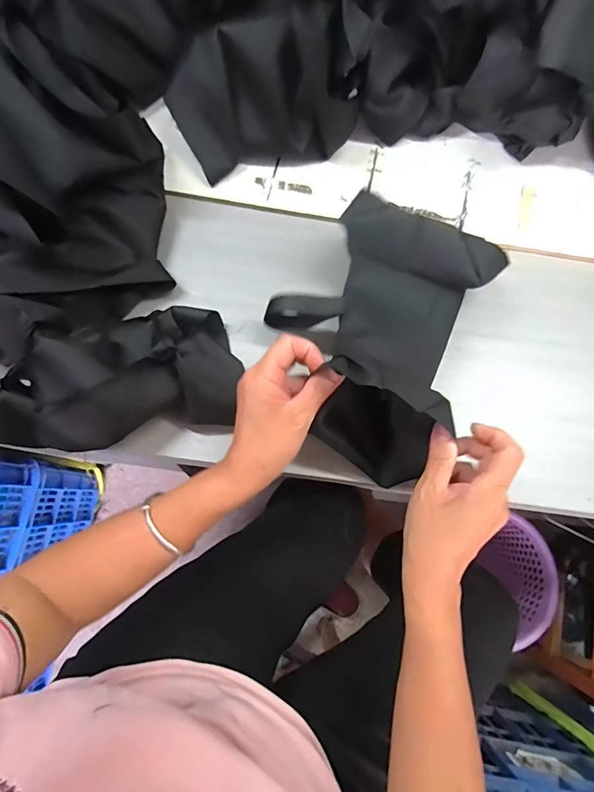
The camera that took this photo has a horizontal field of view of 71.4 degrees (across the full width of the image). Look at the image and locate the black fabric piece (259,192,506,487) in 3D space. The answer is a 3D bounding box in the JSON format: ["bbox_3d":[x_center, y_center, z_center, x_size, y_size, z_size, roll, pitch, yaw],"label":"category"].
[{"bbox_3d":[0.064,-0.062,0.387,0.182,0.142,0.224,25,78,6],"label":"black fabric piece"}]

